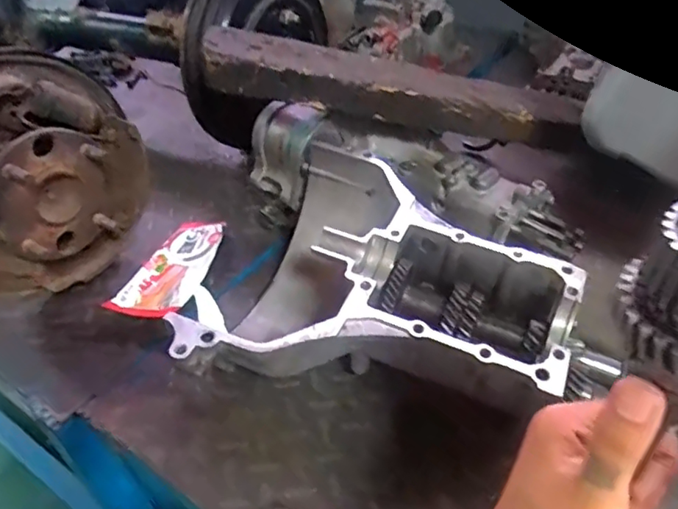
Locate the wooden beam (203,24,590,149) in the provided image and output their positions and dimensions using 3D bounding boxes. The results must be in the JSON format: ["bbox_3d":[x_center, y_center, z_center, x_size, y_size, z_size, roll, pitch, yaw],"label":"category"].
[{"bbox_3d":[0.072,-0.181,0.656,0.447,0.049,0.098,7,36,-18],"label":"wooden beam"}]

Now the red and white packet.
[{"bbox_3d":[-0.193,0.013,0.689,0.085,0.020,0.162,5,41,14],"label":"red and white packet"}]

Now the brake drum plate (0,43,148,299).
[{"bbox_3d":[-0.331,-0.071,0.626,0.099,0.259,0.258,25,49,33],"label":"brake drum plate"}]

